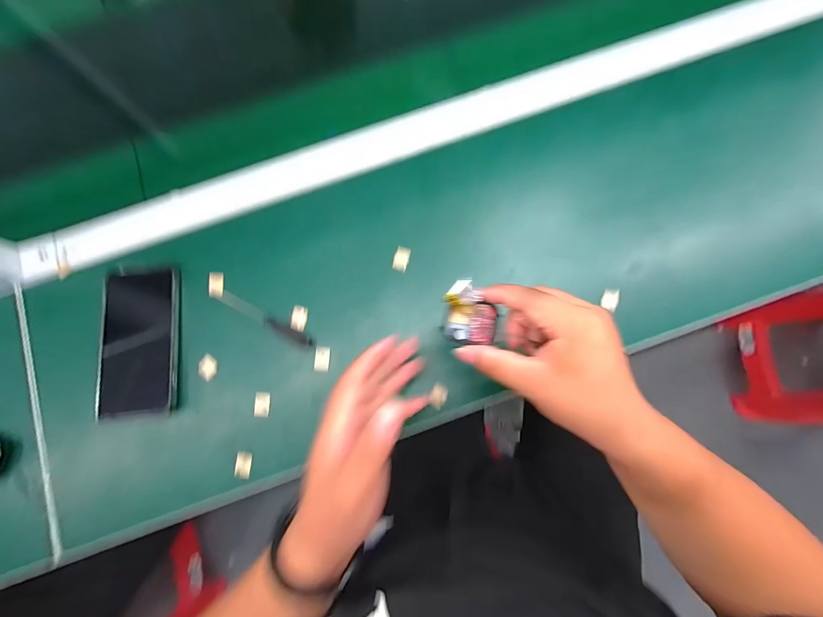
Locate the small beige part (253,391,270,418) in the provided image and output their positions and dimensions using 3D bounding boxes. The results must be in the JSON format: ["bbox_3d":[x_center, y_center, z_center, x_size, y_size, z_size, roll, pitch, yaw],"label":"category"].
[{"bbox_3d":[-0.157,0.101,0.372,0.015,0.005,0.026,4,79,2],"label":"small beige part"}]

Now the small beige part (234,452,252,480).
[{"bbox_3d":[-0.172,0.161,0.362,0.017,0.006,0.026,4,79,2],"label":"small beige part"}]

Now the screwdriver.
[{"bbox_3d":[-0.159,0.011,0.382,0.118,0.010,0.014,27,81,6],"label":"screwdriver"}]

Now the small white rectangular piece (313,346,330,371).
[{"bbox_3d":[-0.096,0.055,0.381,0.015,0.009,0.026,5,79,2],"label":"small white rectangular piece"}]

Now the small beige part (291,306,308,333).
[{"bbox_3d":[-0.123,0.011,0.387,0.015,0.006,0.028,4,79,2],"label":"small beige part"}]

